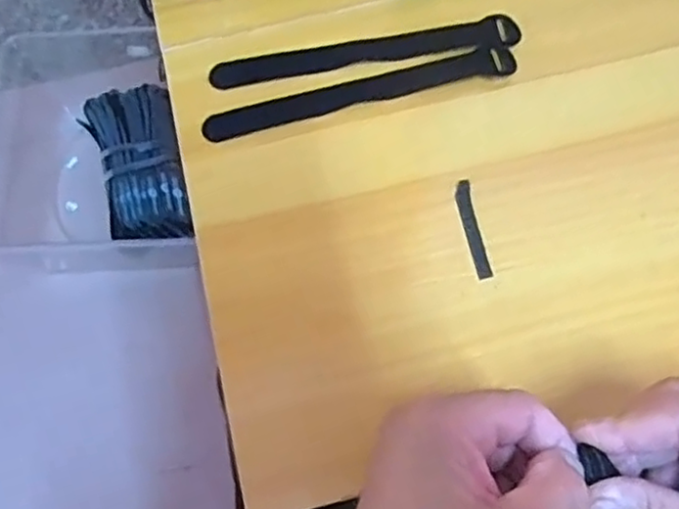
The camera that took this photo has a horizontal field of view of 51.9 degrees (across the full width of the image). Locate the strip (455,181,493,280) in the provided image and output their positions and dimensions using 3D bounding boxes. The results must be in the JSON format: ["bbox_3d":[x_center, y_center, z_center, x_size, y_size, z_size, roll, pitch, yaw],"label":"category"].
[{"bbox_3d":[0.078,-0.015,0.408,0.010,0.004,0.061,-10,72,-2],"label":"strip"}]

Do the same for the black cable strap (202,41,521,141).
[{"bbox_3d":[0.013,-0.105,0.451,0.200,0.011,0.023,-12,72,-2],"label":"black cable strap"}]

